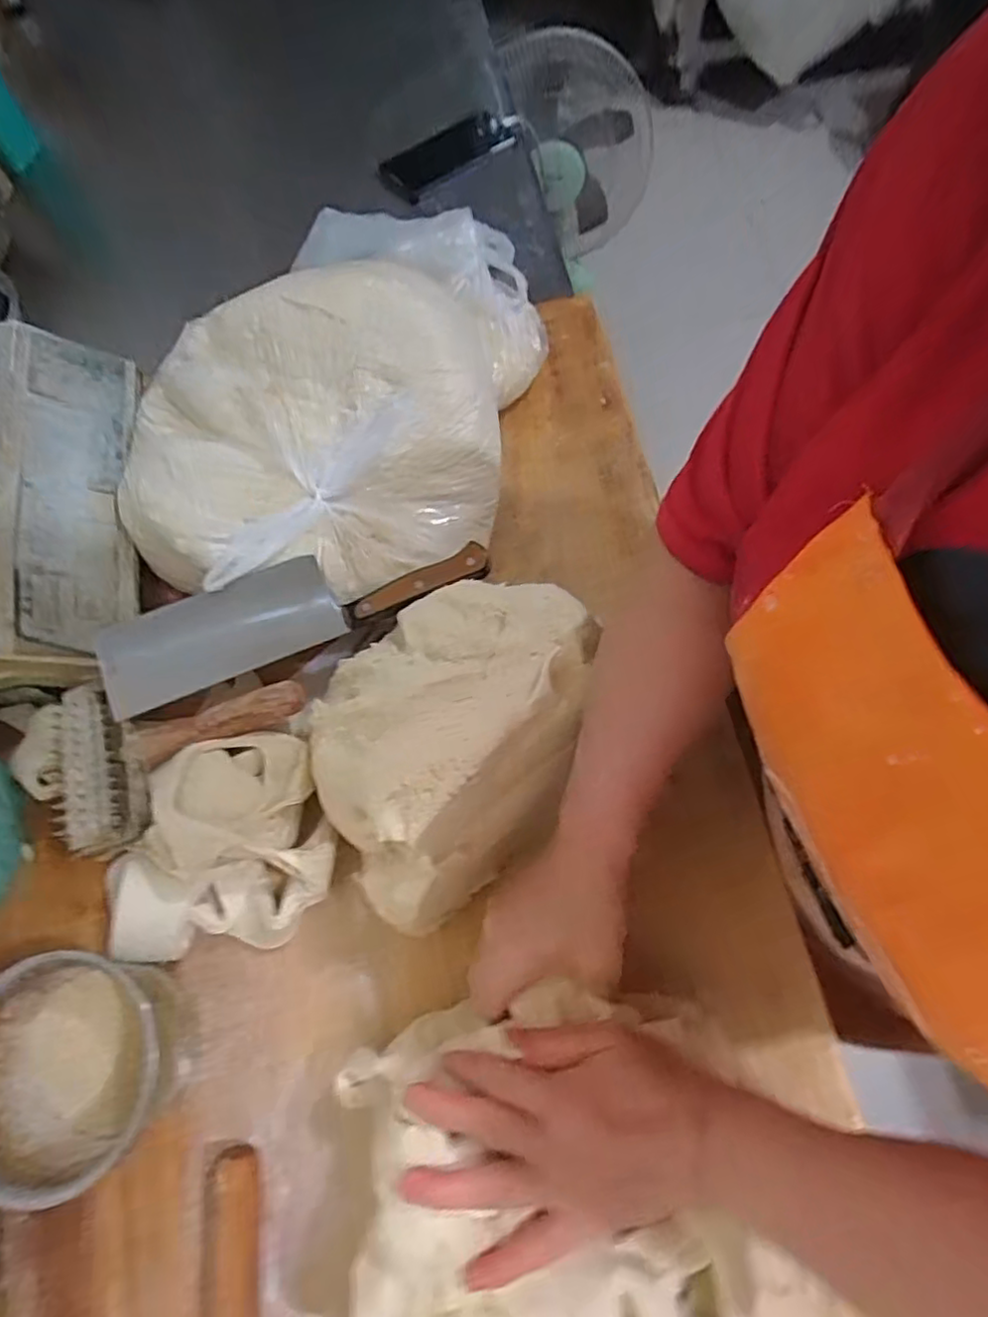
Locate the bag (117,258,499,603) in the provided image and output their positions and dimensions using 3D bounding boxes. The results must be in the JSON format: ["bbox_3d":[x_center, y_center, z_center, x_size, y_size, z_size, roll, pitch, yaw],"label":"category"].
[{"bbox_3d":[-0.145,-0.186,0.539,0.322,0.111,0.258,-5,70,1],"label":"bag"}]

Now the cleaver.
[{"bbox_3d":[-0.153,-0.041,0.514,0.291,0.029,0.072,-24,71,-6],"label":"cleaver"}]

